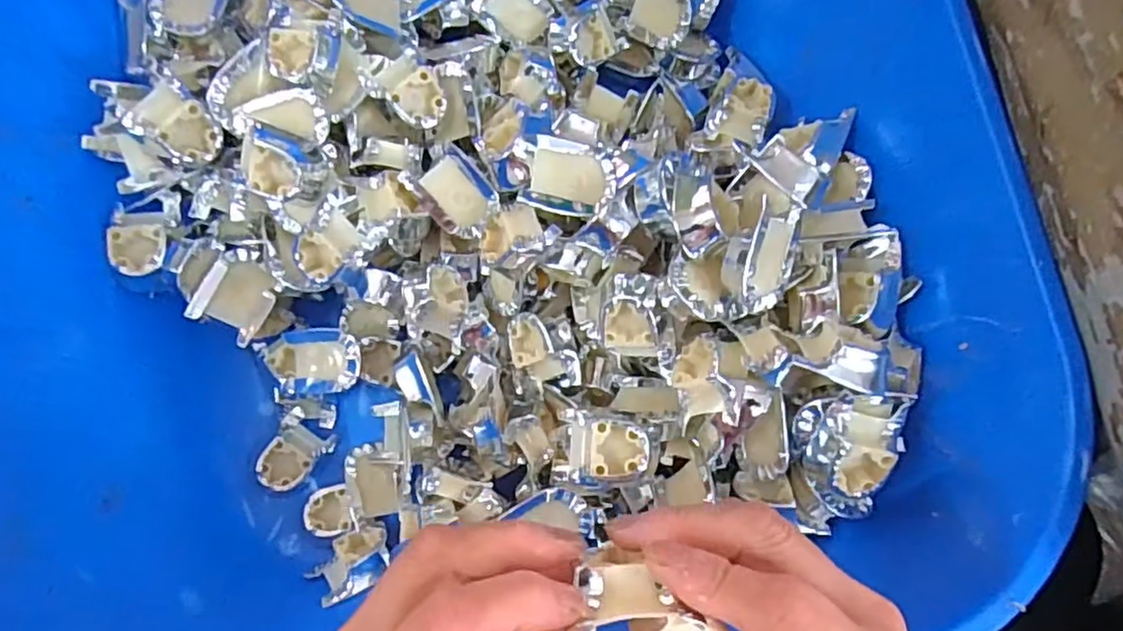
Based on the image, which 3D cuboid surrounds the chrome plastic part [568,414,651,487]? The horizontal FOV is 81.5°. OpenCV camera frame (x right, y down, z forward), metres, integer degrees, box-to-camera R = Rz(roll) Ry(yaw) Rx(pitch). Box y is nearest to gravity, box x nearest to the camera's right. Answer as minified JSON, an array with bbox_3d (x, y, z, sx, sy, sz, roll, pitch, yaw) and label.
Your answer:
[{"bbox_3d":[0.025,0.071,0.338,0.039,0.017,0.036,4,80,-3],"label":"chrome plastic part"}]

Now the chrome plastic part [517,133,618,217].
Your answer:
[{"bbox_3d":[0.005,-0.071,0.344,0.045,0.016,0.040,14,80,-1],"label":"chrome plastic part"}]

